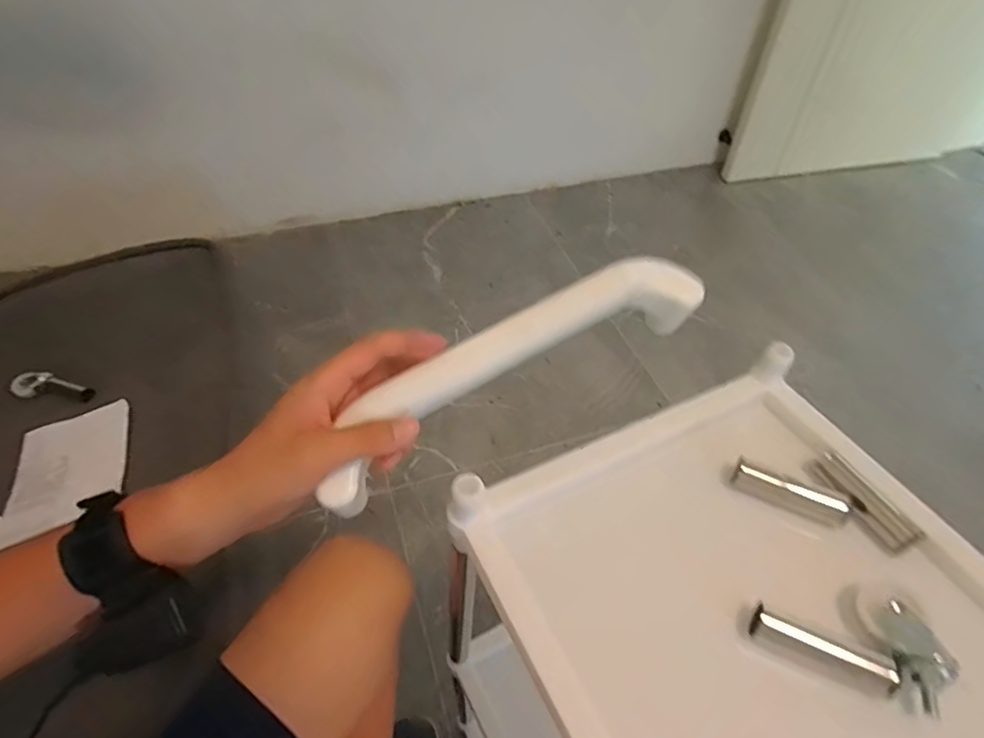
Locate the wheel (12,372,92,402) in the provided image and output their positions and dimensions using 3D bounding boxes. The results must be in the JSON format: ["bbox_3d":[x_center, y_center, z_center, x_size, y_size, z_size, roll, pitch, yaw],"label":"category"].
[{"bbox_3d":[-0.666,0.034,0.851,0.115,0.044,0.042,14,49,11],"label":"wheel"}]

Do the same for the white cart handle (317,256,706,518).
[{"bbox_3d":[0.016,0.001,0.379,0.290,0.059,0.052,-28,54,-14],"label":"white cart handle"}]

